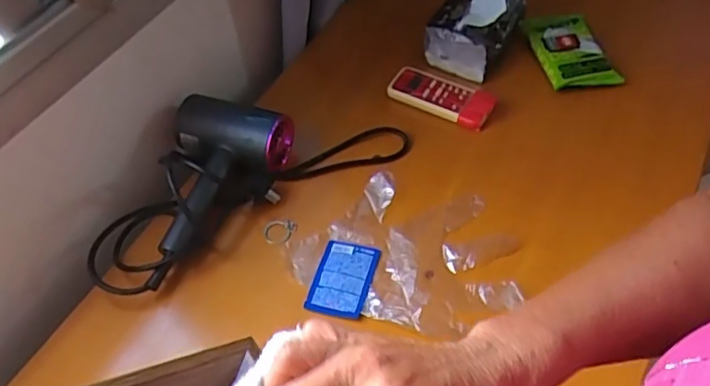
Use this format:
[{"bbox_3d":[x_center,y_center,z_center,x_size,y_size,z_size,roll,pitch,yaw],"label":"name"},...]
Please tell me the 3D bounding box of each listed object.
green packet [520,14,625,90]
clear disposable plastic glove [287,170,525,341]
[{"bbox_3d":[0.288,-0.188,0.802,0.084,0.021,0.123,-19,65,-6],"label":"green packet"},{"bbox_3d":[0.053,0.063,0.662,0.232,0.025,0.170,10,52,11],"label":"clear disposable plastic glove"}]

